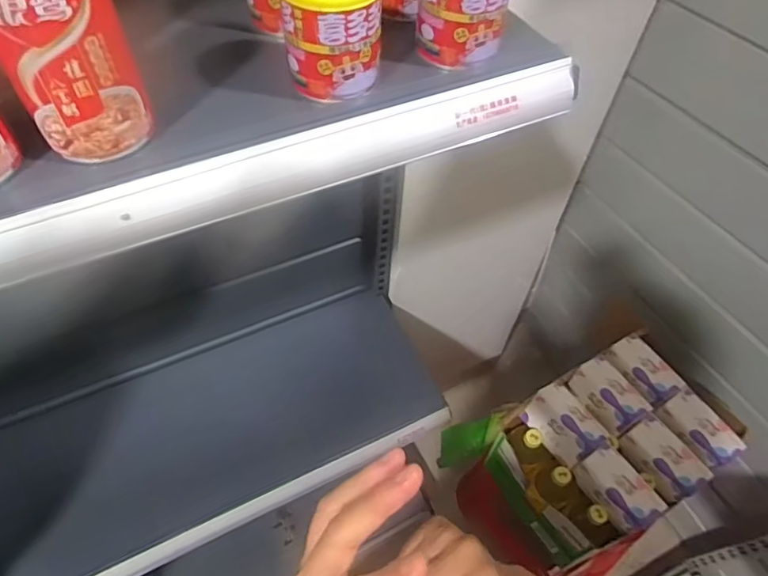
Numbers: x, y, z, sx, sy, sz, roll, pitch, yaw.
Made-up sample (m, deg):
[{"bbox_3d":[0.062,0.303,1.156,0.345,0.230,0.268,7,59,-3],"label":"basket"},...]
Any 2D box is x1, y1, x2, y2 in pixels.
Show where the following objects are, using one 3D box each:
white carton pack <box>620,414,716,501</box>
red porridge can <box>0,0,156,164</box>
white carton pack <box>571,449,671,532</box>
[{"bbox_3d":[0.478,0.287,0.888,0.070,0.056,0.128,-27,60,-21],"label":"white carton pack"},{"bbox_3d":[-0.176,-0.134,0.283,0.065,0.117,0.060,-21,58,-17],"label":"red porridge can"},{"bbox_3d":[0.389,0.332,0.869,0.072,0.049,0.129,-28,61,-21],"label":"white carton pack"}]

